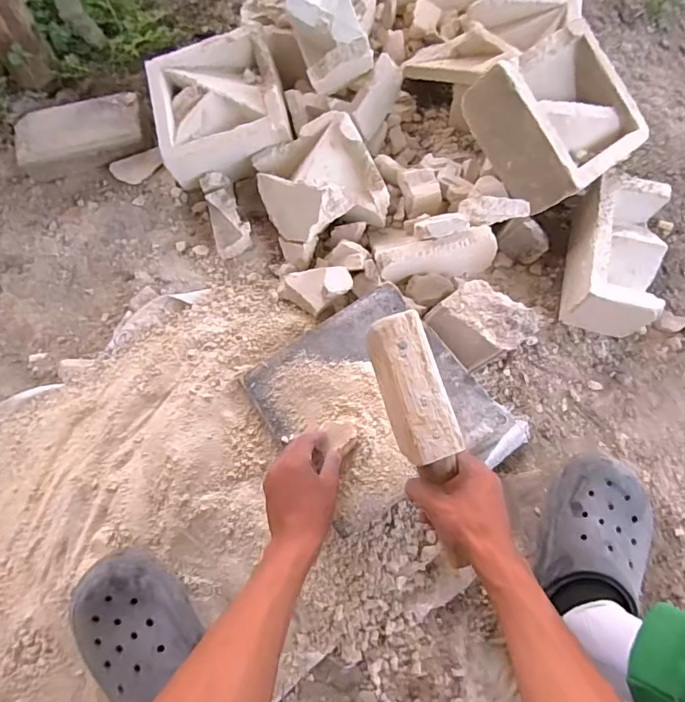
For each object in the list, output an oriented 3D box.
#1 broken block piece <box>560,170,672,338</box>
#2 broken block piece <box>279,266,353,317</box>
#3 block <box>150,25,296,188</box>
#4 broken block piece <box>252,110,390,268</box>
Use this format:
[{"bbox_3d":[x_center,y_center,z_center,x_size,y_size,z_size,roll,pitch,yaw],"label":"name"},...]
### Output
[{"bbox_3d":[0.390,-0.134,0.707,0.103,0.098,0.197,12,71,7],"label":"broken block piece"},{"bbox_3d":[-0.038,-0.087,0.705,0.101,0.034,0.058,-2,71,1],"label":"broken block piece"},{"bbox_3d":[-0.200,-0.394,0.796,0.210,0.070,0.211,-17,71,-4],"label":"block"},{"bbox_3d":[-0.038,-0.253,0.742,0.165,0.084,0.178,-22,72,-6],"label":"broken block piece"}]

